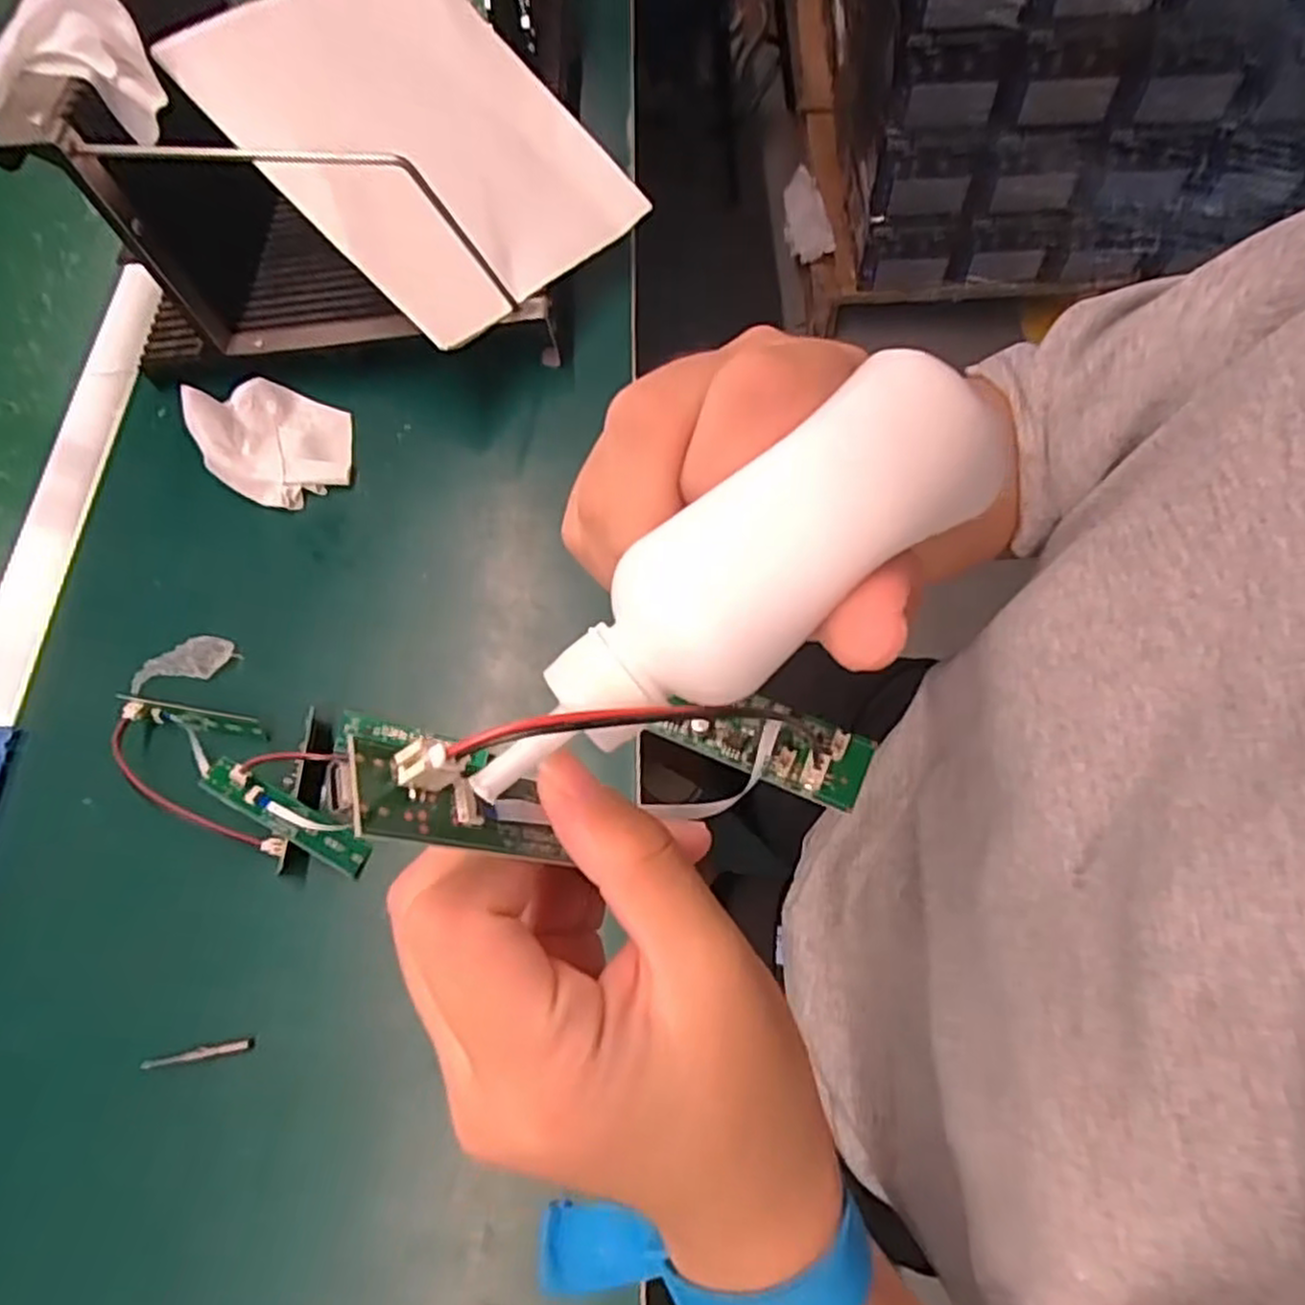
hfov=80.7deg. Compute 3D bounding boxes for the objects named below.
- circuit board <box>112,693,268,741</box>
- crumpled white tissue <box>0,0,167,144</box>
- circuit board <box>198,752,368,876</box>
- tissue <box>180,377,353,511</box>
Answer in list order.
[{"bbox_3d":[-0.248,0.034,0.413,0.080,0.013,0.014,8,66,7],"label":"circuit board"},{"bbox_3d":[-0.319,-0.318,0.414,0.088,0.042,0.099,-29,66,-8],"label":"crumpled white tissue"},{"bbox_3d":[-0.177,0.080,0.374,0.085,0.012,0.016,35,70,-9],"label":"circuit board"},{"bbox_3d":[-0.235,-0.137,0.478,0.086,0.041,0.090,-33,68,-12],"label":"tissue"}]

